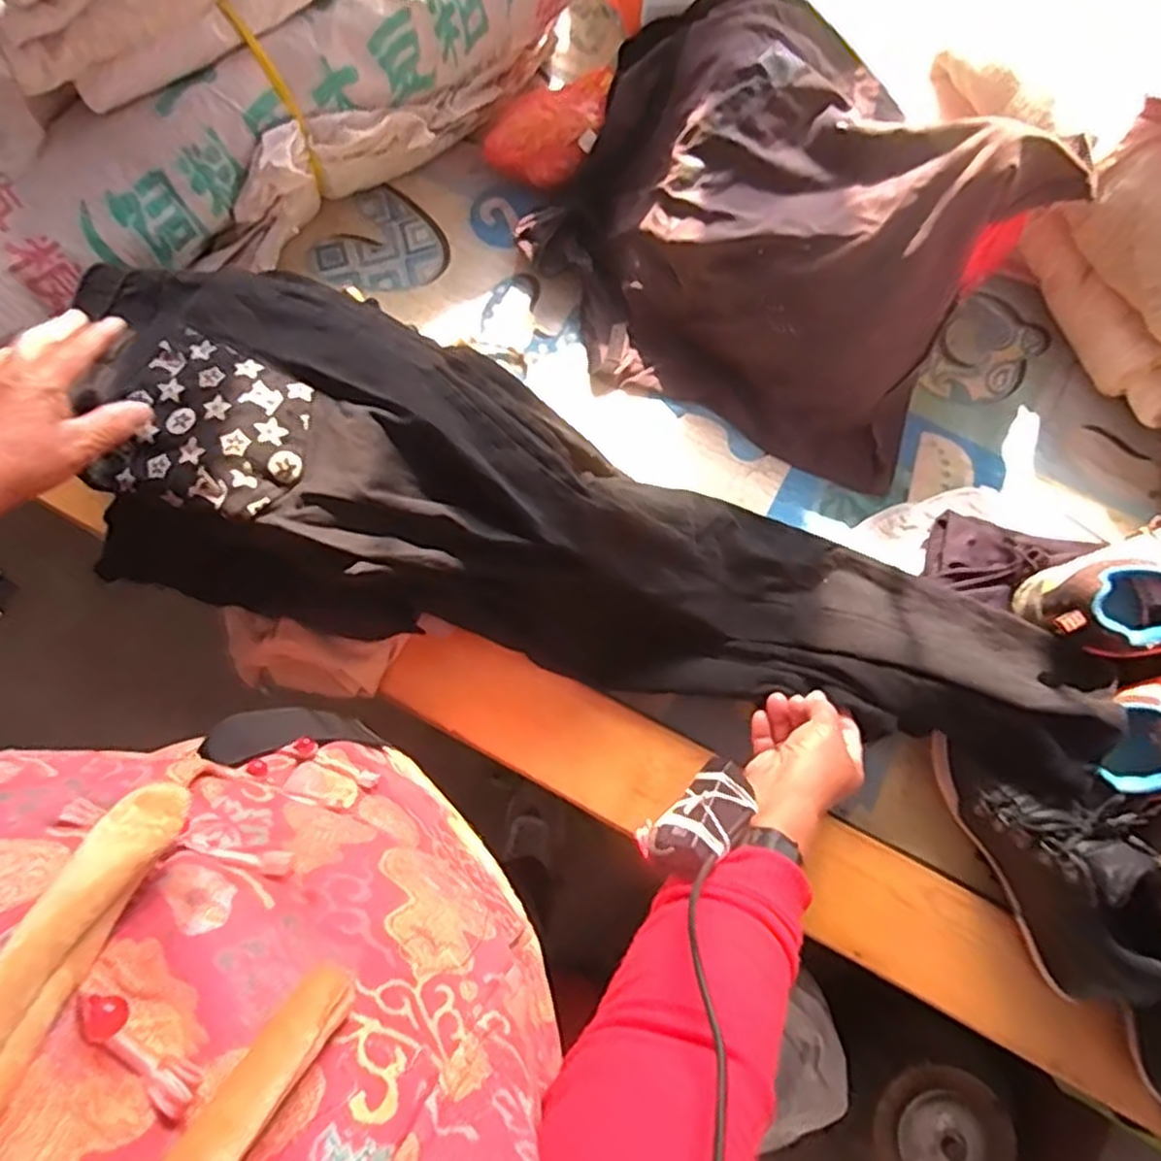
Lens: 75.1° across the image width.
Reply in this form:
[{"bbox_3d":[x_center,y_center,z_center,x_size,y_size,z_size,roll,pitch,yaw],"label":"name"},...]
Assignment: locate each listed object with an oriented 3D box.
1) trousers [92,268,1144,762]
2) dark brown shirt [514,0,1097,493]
[{"bbox_3d":[0.003,-0.028,0.601,0.781,0.160,0.230,19,77,-10],"label":"trousers"},{"bbox_3d":[0.185,-0.352,0.711,0.432,0.189,0.375,32,79,8],"label":"dark brown shirt"}]

